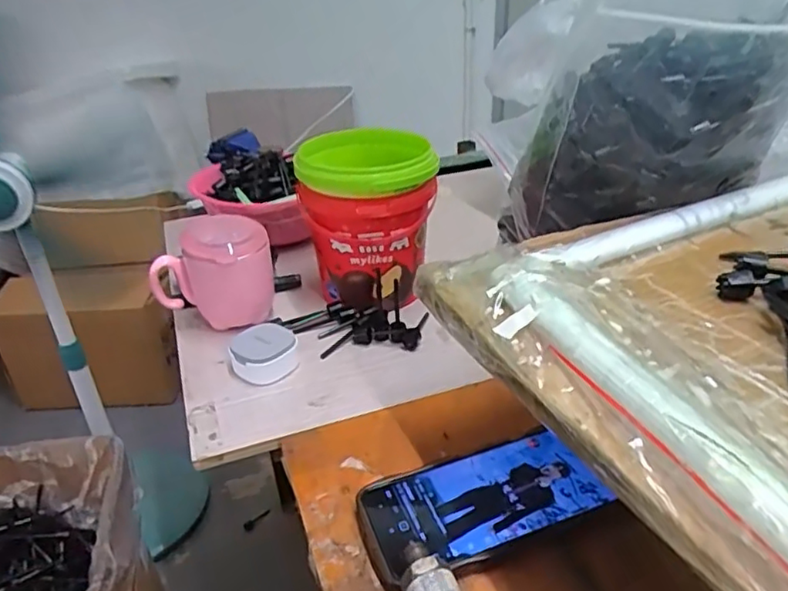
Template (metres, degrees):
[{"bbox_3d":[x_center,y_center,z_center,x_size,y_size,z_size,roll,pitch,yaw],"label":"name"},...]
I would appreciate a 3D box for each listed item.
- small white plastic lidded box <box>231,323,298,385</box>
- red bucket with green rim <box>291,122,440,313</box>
[{"bbox_3d":[-0.114,0.051,0.532,0.056,0.028,0.056,-6,30,-6],"label":"small white plastic lidded box"},{"bbox_3d":[-0.027,-0.073,0.614,0.126,0.154,0.132,-6,30,-6],"label":"red bucket with green rim"}]

